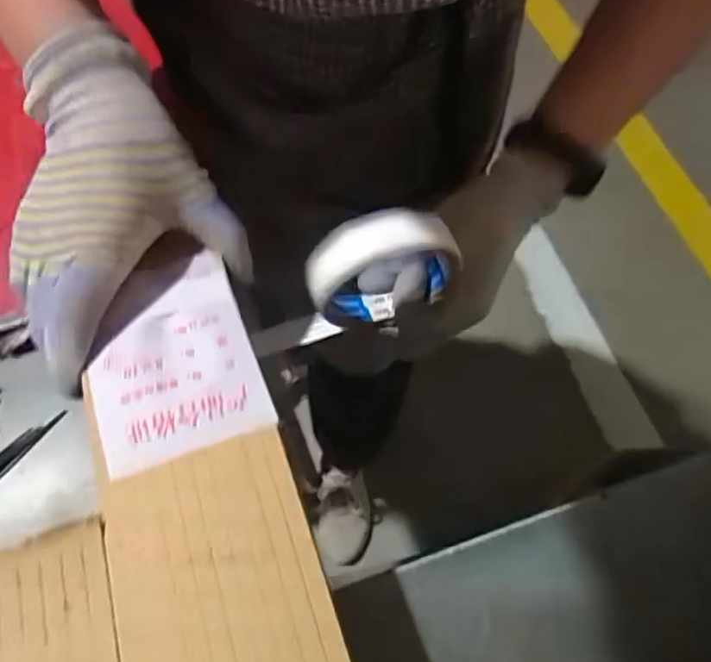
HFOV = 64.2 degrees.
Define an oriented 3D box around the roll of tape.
[{"bbox_3d":[0.016,-0.035,0.332,0.087,0.090,0.022,-10,62,-9],"label":"roll of tape"}]

